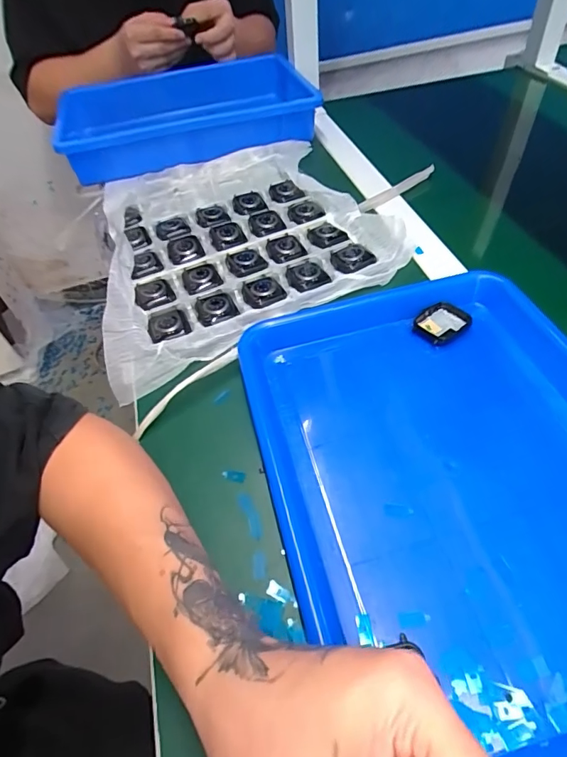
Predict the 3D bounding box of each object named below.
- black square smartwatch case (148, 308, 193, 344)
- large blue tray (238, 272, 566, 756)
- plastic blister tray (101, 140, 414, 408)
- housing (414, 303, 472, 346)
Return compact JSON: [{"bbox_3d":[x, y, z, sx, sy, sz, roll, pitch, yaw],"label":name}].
[{"bbox_3d":[-0.110,-0.048,0.436,0.040,0.014,0.045,-21,51,-11],"label":"black square smartwatch case"},{"bbox_3d":[0.118,0.058,0.307,0.250,0.034,0.325,-13,50,-5],"label":"large blue tray"},{"bbox_3d":[-0.073,-0.179,0.522,0.316,0.026,0.374,-21,51,-12],"label":"plastic blister tray"},{"bbox_3d":[0.142,-0.048,0.399,0.041,0.011,0.036,-30,54,-18],"label":"housing"}]

